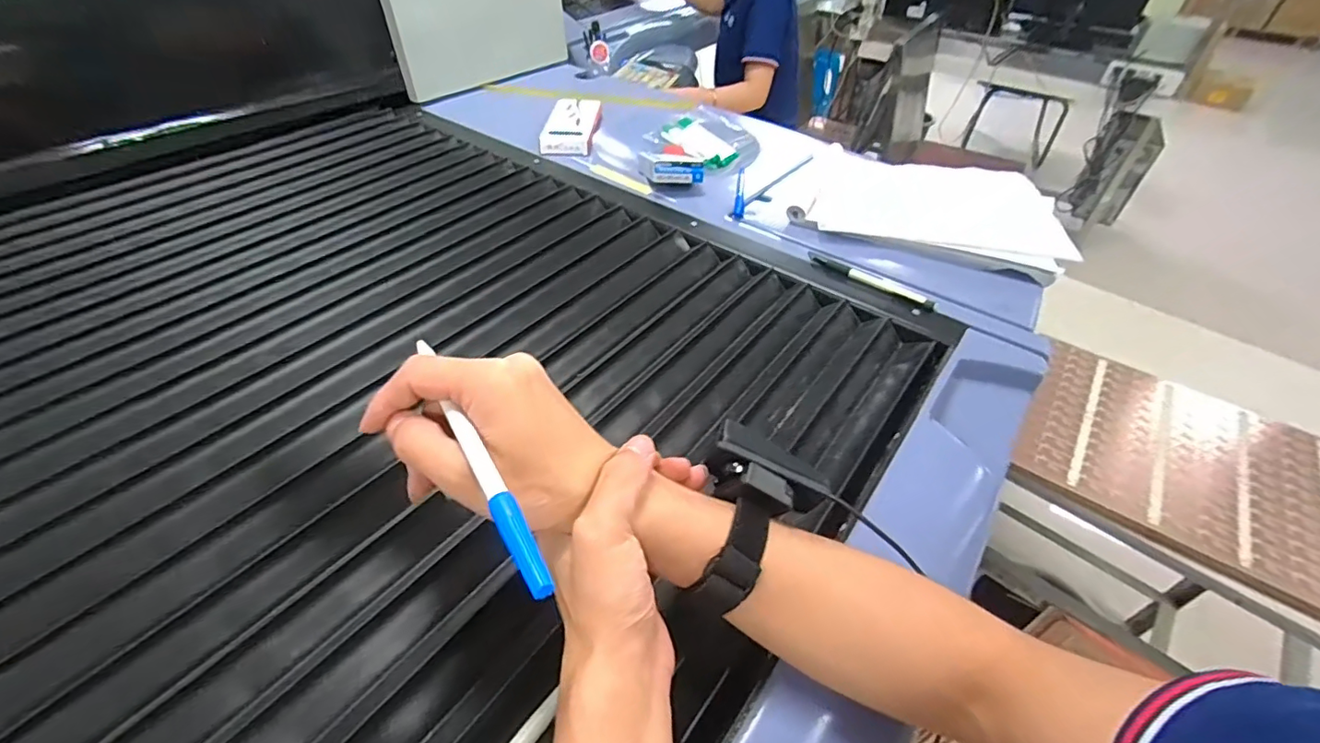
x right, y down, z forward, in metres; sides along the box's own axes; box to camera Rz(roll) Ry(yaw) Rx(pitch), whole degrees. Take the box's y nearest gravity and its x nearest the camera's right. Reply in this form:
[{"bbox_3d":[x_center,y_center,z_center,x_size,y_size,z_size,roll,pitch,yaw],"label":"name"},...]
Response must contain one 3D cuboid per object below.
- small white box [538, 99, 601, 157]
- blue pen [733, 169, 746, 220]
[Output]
[{"bbox_3d":[-0.135,-0.380,0.859,0.079,0.027,0.169,5,44,2],"label":"small white box"},{"bbox_3d":[0.108,-0.242,0.747,0.012,0.014,0.146,8,44,3],"label":"blue pen"}]

